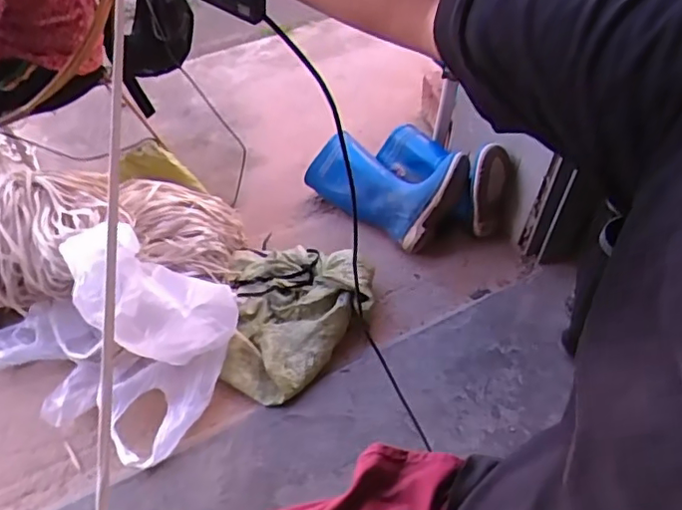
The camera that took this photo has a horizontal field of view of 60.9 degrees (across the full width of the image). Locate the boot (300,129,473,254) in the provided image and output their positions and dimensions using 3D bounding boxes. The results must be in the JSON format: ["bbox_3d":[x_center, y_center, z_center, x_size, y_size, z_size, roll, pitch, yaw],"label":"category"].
[{"bbox_3d":[0.076,-0.148,1.228,0.348,0.223,0.140,32,63,20],"label":"boot"}]

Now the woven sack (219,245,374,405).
[{"bbox_3d":[-0.085,0.102,1.104,0.283,0.093,0.341,0,56,1],"label":"woven sack"}]

